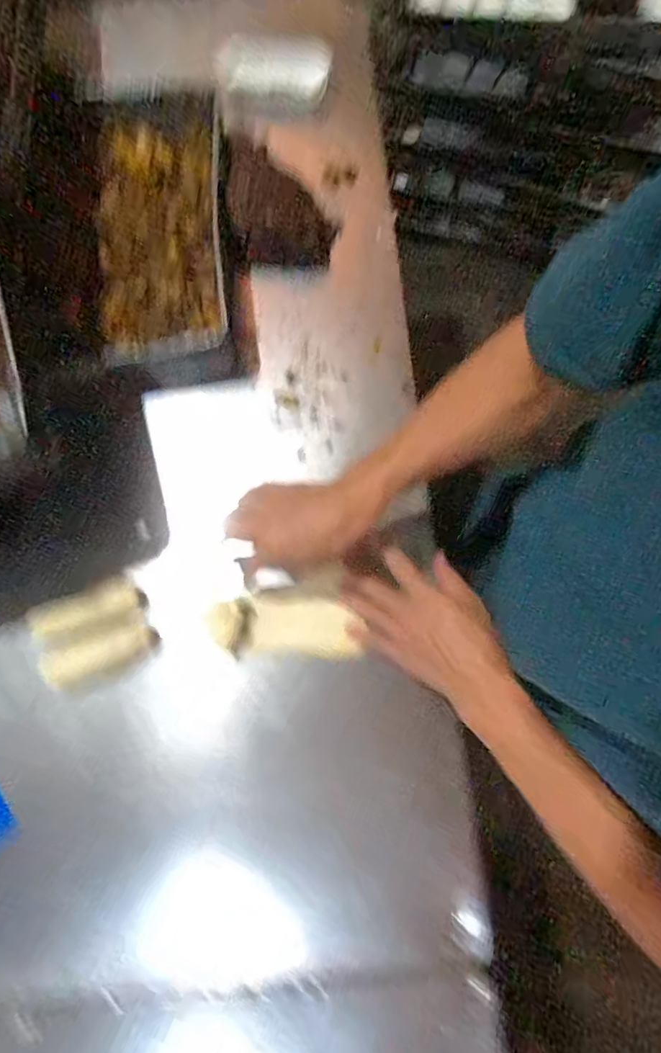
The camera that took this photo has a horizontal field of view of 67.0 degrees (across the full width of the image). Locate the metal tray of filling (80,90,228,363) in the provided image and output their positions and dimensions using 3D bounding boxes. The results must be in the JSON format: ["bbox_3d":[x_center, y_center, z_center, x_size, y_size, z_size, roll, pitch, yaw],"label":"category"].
[{"bbox_3d":[-0.214,-0.344,0.579,0.179,0.038,0.349,-5,76,1],"label":"metal tray of filling"}]

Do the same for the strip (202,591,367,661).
[{"bbox_3d":[-0.048,0.098,0.502,0.147,0.010,0.059,6,77,-1],"label":"strip"}]

